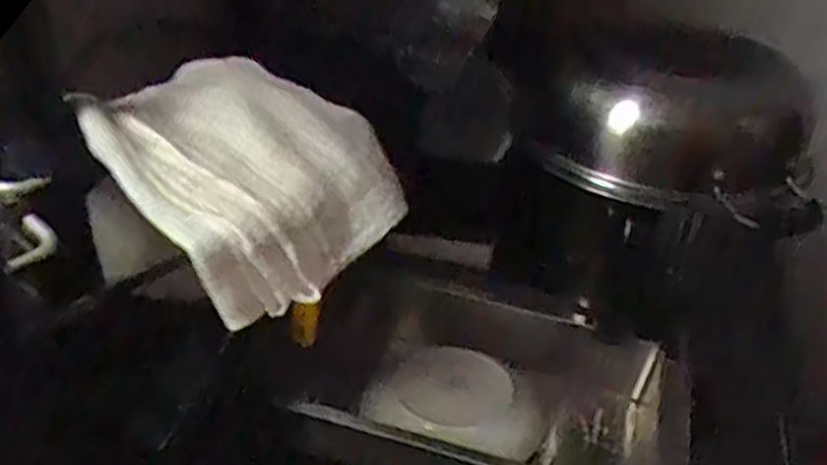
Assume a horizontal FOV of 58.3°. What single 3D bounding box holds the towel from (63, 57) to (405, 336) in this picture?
[{"bbox_3d":[-0.082,-0.038,0.397,0.134,0.028,0.145,-29,71,-31],"label":"towel"}]

